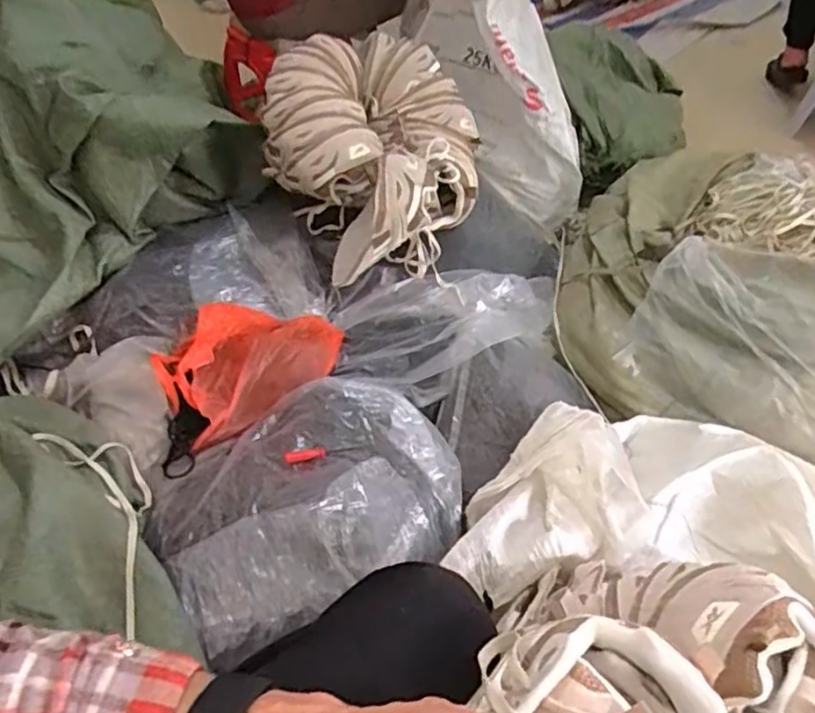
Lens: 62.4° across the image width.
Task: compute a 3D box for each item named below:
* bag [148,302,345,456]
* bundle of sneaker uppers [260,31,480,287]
[{"bbox_3d":[-0.218,0.000,0.967,0.260,0.066,0.204,-25,49,-21],"label":"bag"},{"bbox_3d":[-0.062,-0.329,1.098,0.339,0.213,0.442,2,45,5],"label":"bundle of sneaker uppers"}]

